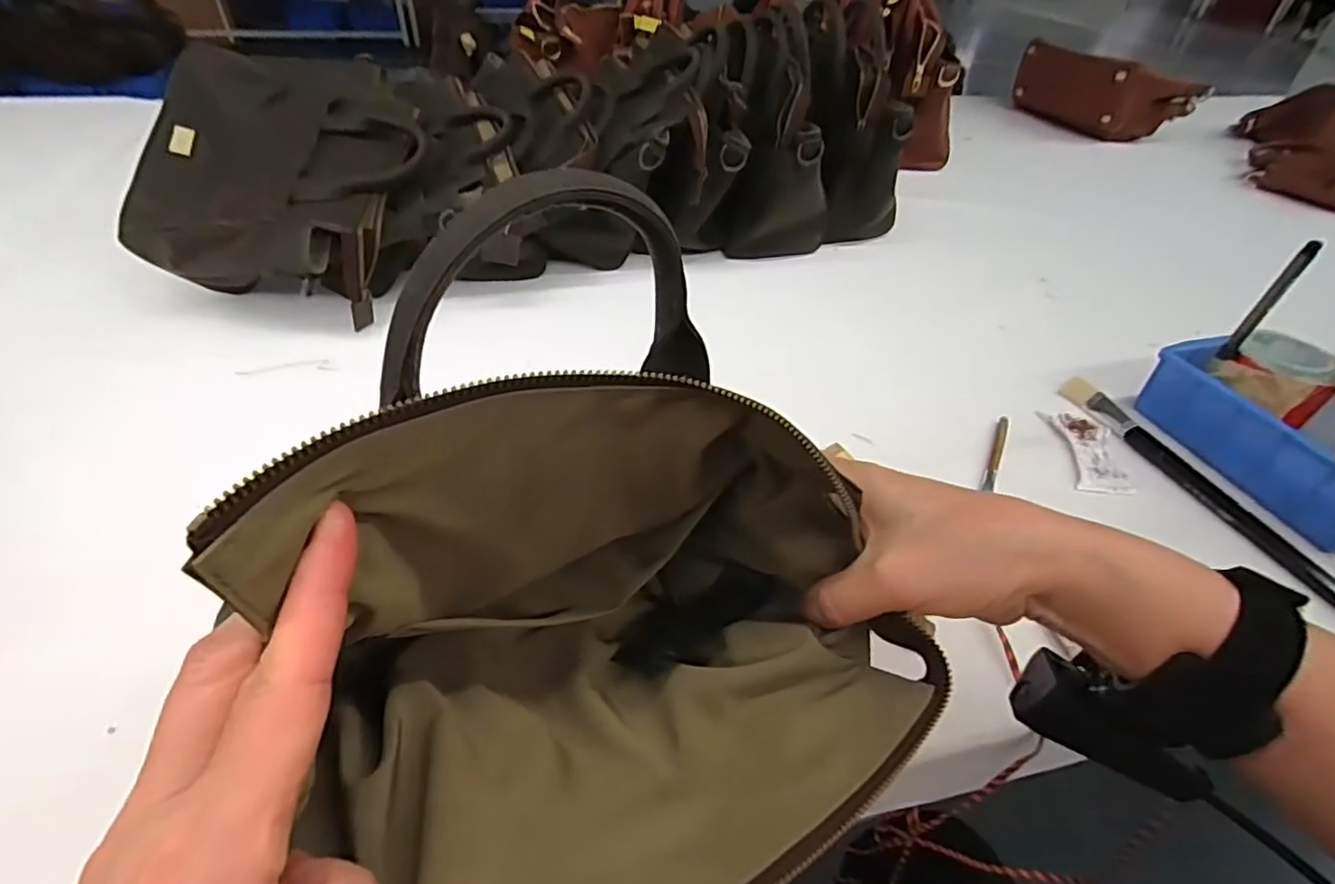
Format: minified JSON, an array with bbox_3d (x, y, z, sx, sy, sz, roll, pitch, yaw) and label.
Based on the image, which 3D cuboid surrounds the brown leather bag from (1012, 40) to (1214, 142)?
[{"bbox_3d":[0.838,-0.669,1.231,0.153,0.144,0.283,-21,48,-25],"label":"brown leather bag"}]

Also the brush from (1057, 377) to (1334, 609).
[{"bbox_3d":[0.423,0.040,0.492,0.022,0.017,0.299,-9,44,-14],"label":"brush"}]

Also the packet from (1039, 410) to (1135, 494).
[{"bbox_3d":[0.355,0.005,0.532,0.046,0.004,0.094,8,43,4],"label":"packet"}]

